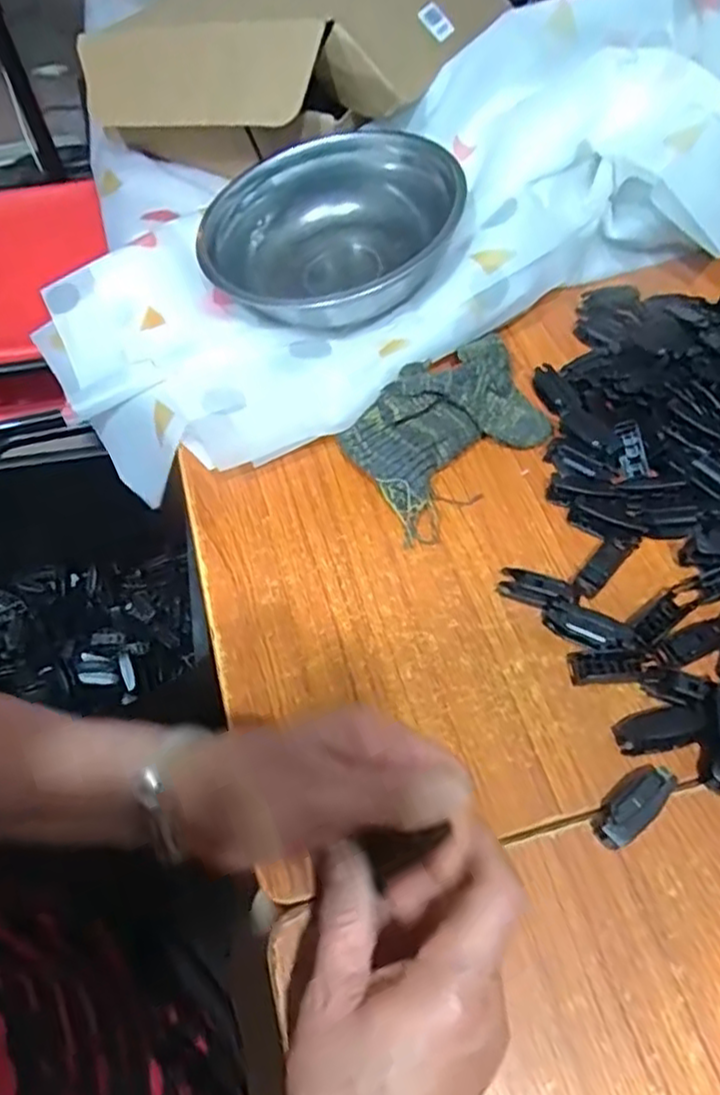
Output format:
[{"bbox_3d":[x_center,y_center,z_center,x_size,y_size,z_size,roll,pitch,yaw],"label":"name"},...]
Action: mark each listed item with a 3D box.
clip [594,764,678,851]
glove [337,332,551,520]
[{"bbox_3d":[0.139,0.132,0.349,0.048,0.018,0.020,-39,66,-20],"label":"clip"},{"bbox_3d":[0.059,-0.089,0.474,0.136,0.042,0.088,-31,63,-17],"label":"glove"}]

